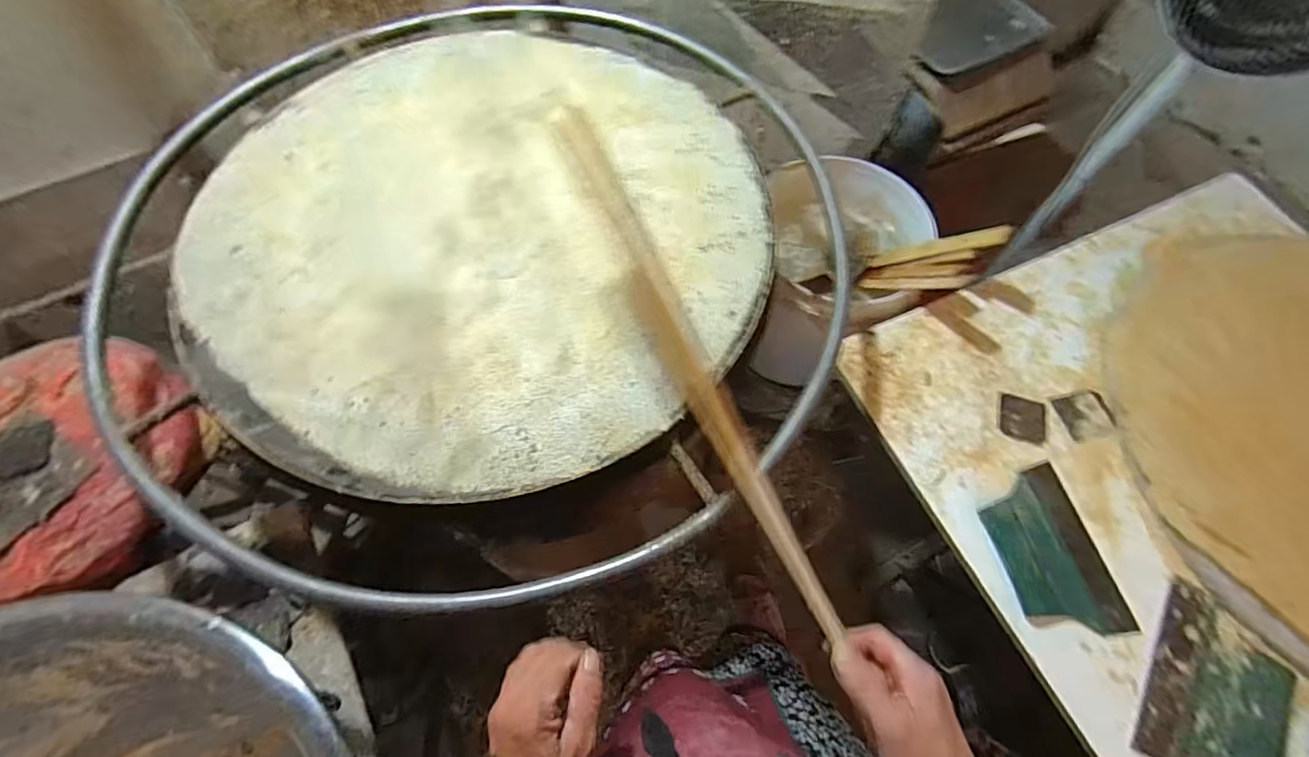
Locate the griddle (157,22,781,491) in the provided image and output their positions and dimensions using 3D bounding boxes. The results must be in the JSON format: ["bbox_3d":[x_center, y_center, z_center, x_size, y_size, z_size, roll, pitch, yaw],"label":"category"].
[{"bbox_3d":[-0.187,-0.166,0.621,0.600,0.046,0.573,0,62,0],"label":"griddle"}]

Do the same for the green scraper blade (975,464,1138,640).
[{"bbox_3d":[0.458,0.200,0.649,0.124,0.009,0.185,-7,64,-10],"label":"green scraper blade"}]

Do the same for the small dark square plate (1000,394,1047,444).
[{"bbox_3d":[0.478,0.052,0.724,0.059,0.009,0.055,15,63,8],"label":"small dark square plate"}]

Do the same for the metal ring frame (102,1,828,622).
[{"bbox_3d":[-0.195,-0.171,0.653,0.832,0.037,0.816,-7,66,-5],"label":"metal ring frame"}]

